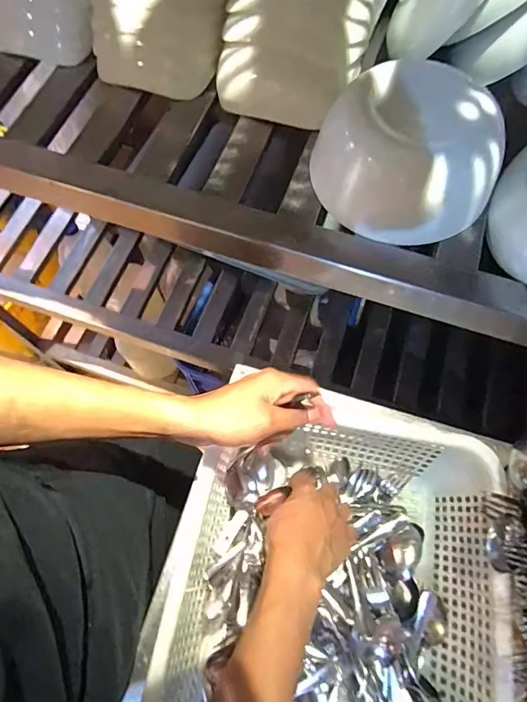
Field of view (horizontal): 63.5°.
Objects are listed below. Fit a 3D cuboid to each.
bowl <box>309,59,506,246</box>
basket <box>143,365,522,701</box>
[{"bbox_3d":[0.134,-0.185,0.405,0.141,0.092,0.149,0,68,-1],"label":"bowl"},{"bbox_3d":[0.074,0.301,0.477,0.344,0.129,0.413,6,68,2],"label":"basket"}]

